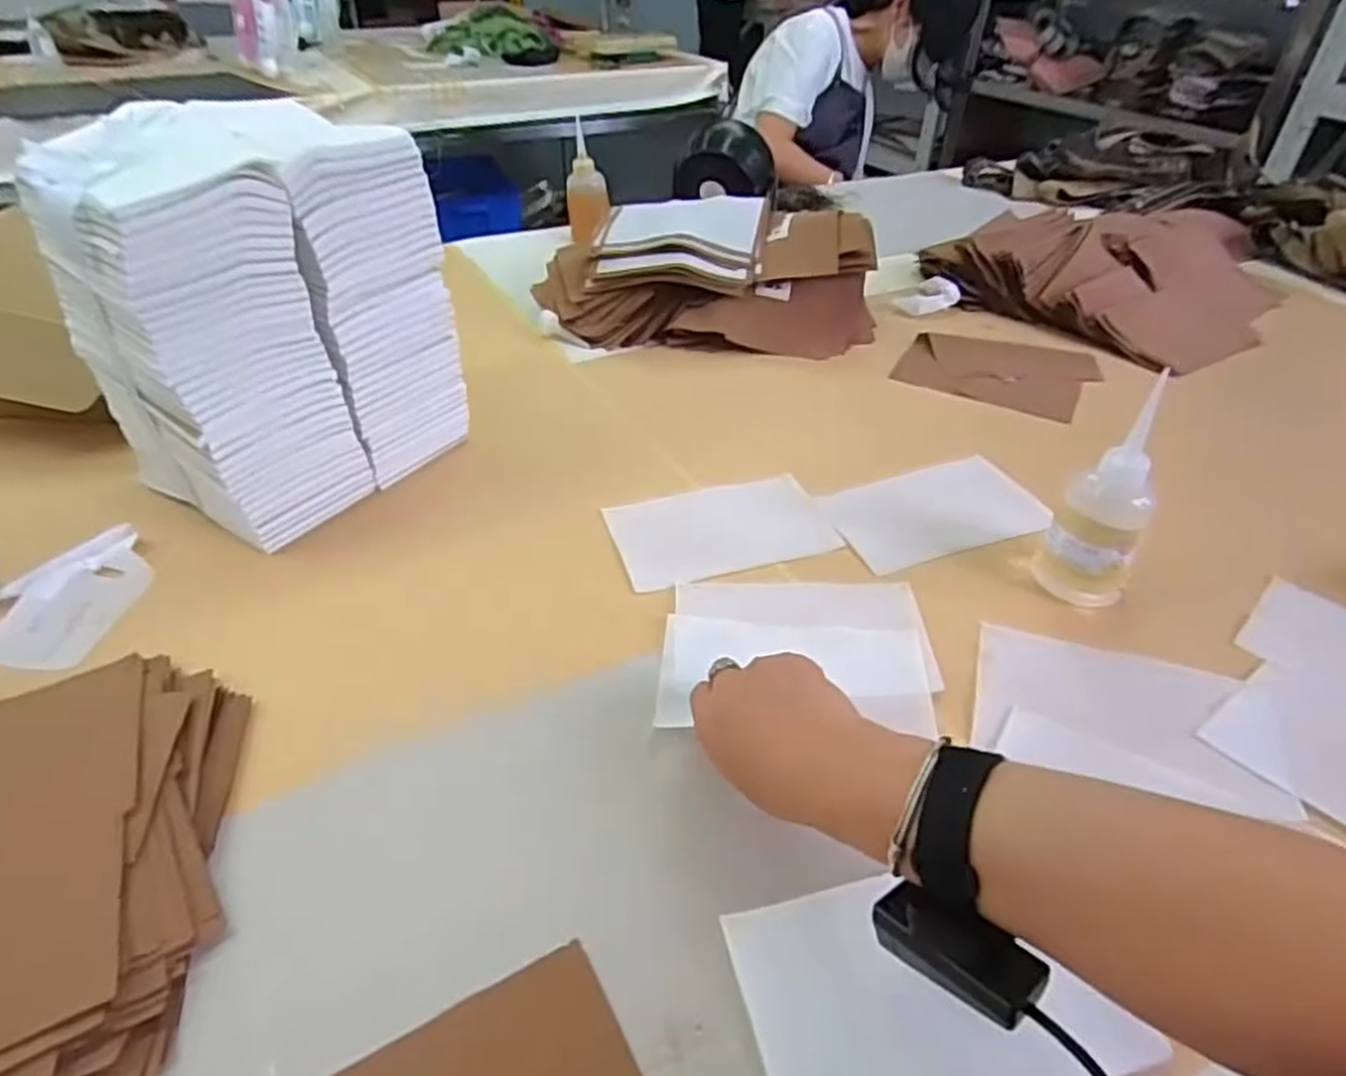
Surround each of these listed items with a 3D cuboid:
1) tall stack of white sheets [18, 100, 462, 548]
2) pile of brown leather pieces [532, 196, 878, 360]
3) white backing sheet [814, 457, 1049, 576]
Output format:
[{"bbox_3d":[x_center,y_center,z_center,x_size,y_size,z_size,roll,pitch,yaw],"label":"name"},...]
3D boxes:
[{"bbox_3d":[-0.316,-0.173,0.639,0.147,0.280,0.225,26,45,27],"label":"tall stack of white sheets"},{"bbox_3d":[0.037,-0.317,0.943,0.407,0.121,0.169,6,39,5],"label":"pile of brown leather pieces"},{"bbox_3d":[0.217,-0.023,0.668,0.162,0.007,0.110,-15,41,-7],"label":"white backing sheet"}]

